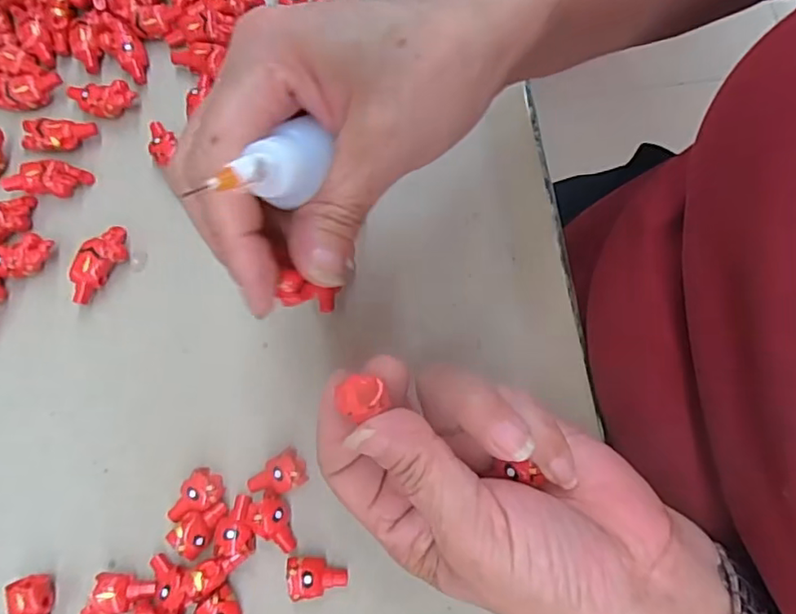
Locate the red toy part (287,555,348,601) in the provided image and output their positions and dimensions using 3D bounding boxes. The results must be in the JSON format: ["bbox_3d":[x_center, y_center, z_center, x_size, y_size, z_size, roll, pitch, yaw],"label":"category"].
[{"bbox_3d":[-0.034,0.114,0.247,0.023,0.014,0.016,-8,74,-1],"label":"red toy part"}]

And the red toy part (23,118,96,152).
[{"bbox_3d":[-0.183,-0.091,0.310,0.041,0.012,0.016,1,74,2],"label":"red toy part"}]

